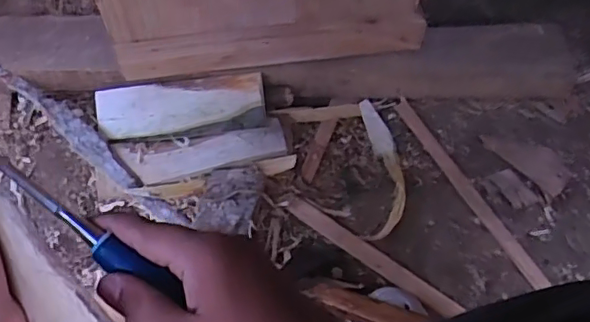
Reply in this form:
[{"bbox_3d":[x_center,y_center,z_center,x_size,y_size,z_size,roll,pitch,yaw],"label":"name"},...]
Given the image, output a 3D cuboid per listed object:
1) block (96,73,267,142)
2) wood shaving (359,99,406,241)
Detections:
[{"bbox_3d":[-0.178,-0.082,0.889,0.263,0.030,0.084,-4,64,10],"label":"block"},{"bbox_3d":[0.132,0.007,0.863,0.062,0.014,0.236,4,64,-2],"label":"wood shaving"}]

